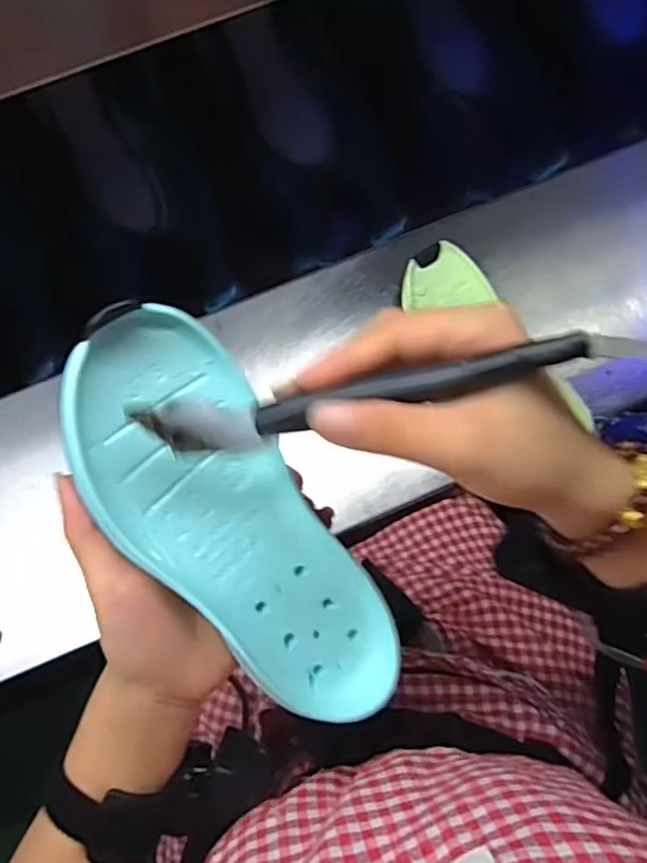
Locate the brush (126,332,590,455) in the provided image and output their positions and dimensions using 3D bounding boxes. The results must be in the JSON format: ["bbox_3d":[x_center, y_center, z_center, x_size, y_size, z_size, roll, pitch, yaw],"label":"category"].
[{"bbox_3d":[0.012,-0.015,0.239,0.159,0.019,0.016,-11,76,16],"label":"brush"}]

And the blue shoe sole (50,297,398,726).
[{"bbox_3d":[-0.040,0.045,0.297,0.080,0.029,0.203,-36,105,-7],"label":"blue shoe sole"}]

